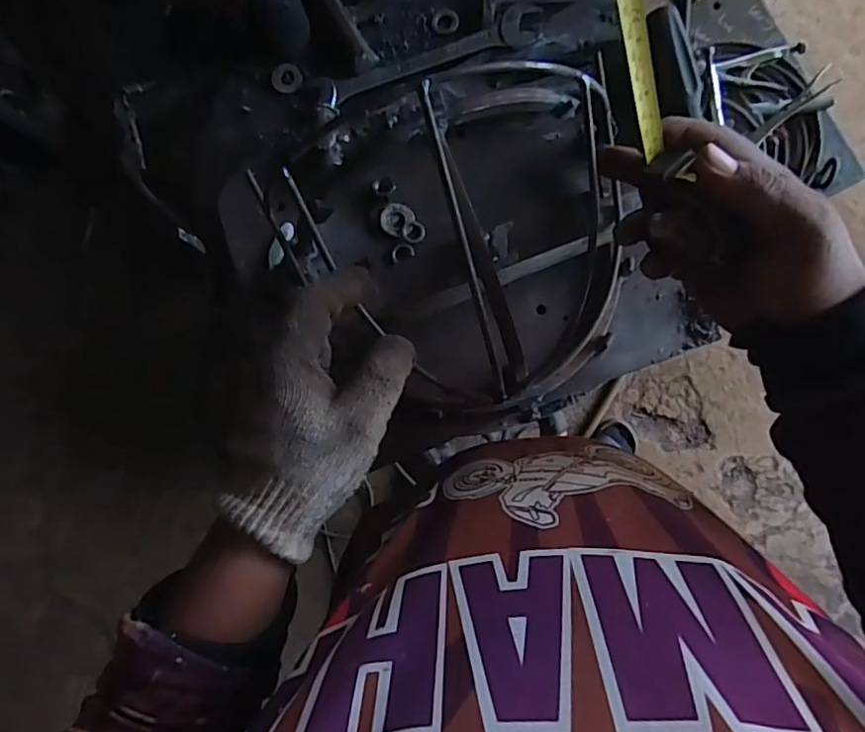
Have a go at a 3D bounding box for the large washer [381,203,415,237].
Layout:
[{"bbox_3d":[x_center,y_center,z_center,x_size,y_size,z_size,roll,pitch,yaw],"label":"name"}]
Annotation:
[{"bbox_3d":[-0.030,-0.121,0.464,0.026,0.004,0.025,0,86,3],"label":"large washer"}]

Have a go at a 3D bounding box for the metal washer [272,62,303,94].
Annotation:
[{"bbox_3d":[-0.131,-0.259,0.511,0.027,0.004,0.029,0,86,3],"label":"metal washer"}]

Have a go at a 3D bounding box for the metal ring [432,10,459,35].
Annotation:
[{"bbox_3d":[0.012,-0.307,0.507,0.024,0.004,0.024,0,86,3],"label":"metal ring"}]

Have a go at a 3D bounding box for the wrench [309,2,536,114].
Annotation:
[{"bbox_3d":[-0.005,-0.264,0.492,0.197,0.020,0.036,-16,85,2],"label":"wrench"}]

